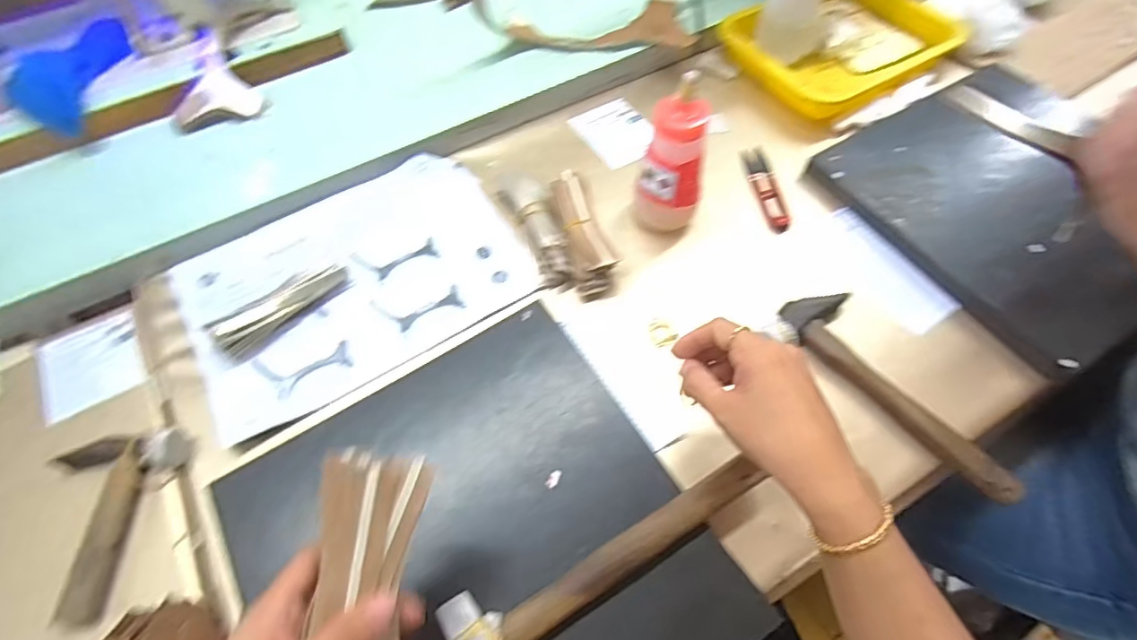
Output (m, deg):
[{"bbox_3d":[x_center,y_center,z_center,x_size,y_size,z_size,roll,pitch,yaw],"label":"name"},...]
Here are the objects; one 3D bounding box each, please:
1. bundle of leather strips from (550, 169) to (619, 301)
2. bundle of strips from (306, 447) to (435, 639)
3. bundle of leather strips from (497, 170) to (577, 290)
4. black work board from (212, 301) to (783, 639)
[{"bbox_3d":[0.013,-0.087,0.531,0.035,0.038,0.131,-12,60,-6],"label":"bundle of leather strips"},{"bbox_3d":[-0.106,0.144,0.283,0.055,0.022,0.143,0,78,0],"label":"bundle of strips"},{"bbox_3d":[-0.036,-0.101,0.544,0.038,0.029,0.155,-17,60,-9],"label":"bundle of leather strips"},{"bbox_3d":[-0.066,0.163,0.384,0.296,0.026,0.306,-28,65,-15],"label":"black work board"}]

